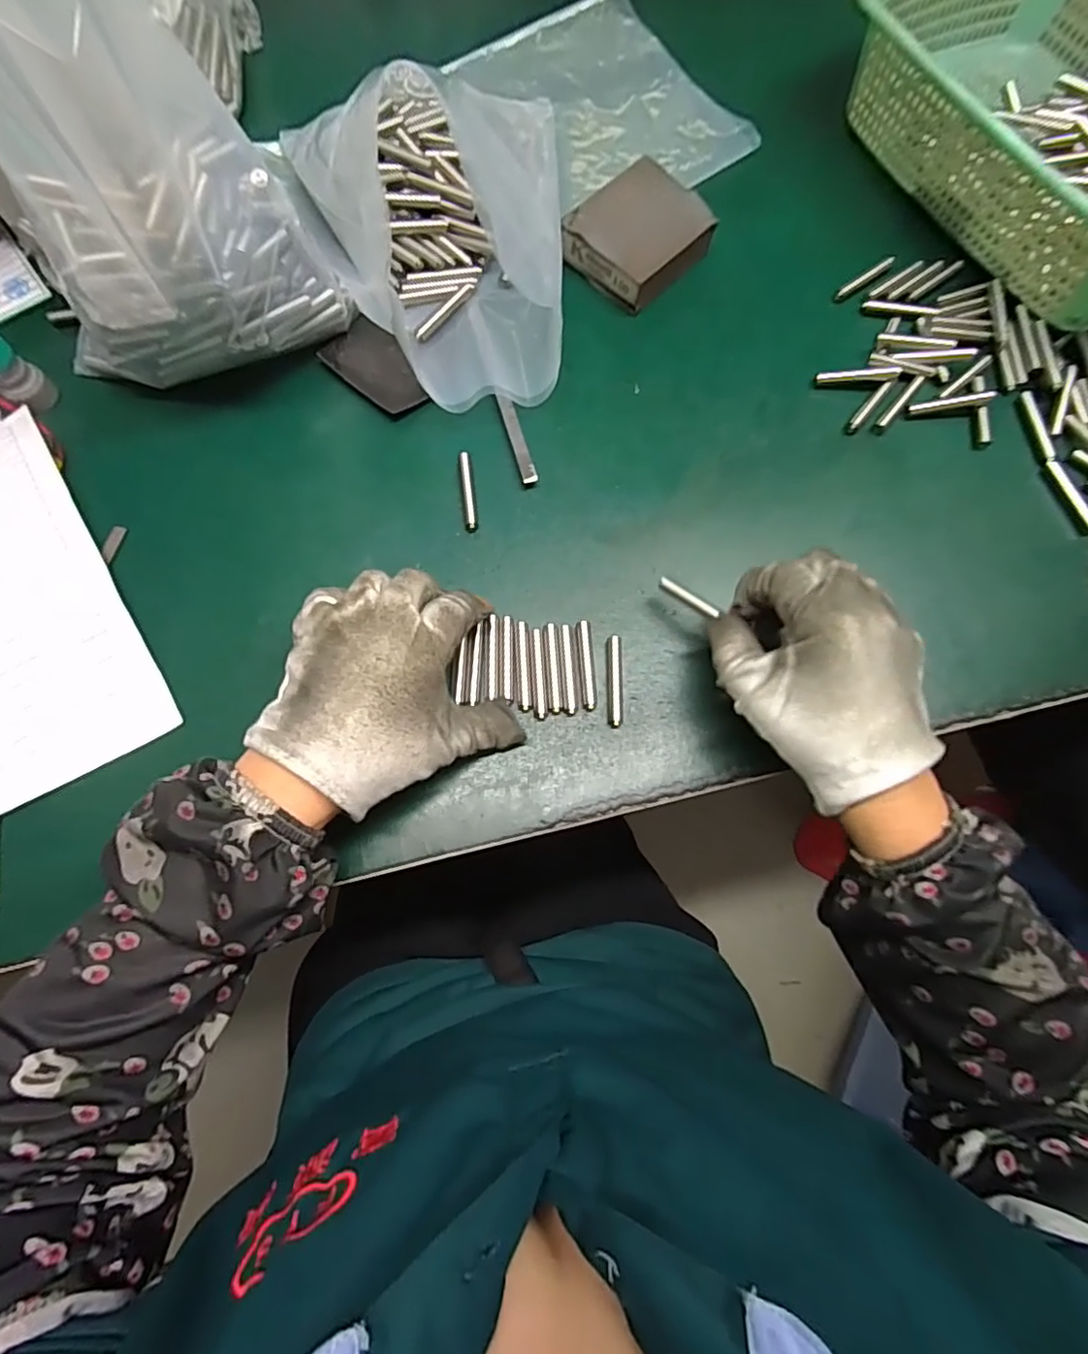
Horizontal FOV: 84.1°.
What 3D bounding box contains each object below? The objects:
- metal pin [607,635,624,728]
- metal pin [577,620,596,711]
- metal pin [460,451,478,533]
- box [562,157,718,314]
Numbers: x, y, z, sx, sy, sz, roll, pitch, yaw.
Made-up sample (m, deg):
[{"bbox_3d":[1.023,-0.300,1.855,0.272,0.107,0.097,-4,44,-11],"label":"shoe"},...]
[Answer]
[{"bbox_3d":[0.038,0.002,0.323,0.008,0.005,0.049,1,75,-1],"label":"metal pin"},{"bbox_3d":[0.023,-0.007,0.324,0.007,0.004,0.049,-3,75,-2],"label":"metal pin"},{"bbox_3d":[-0.044,-0.109,0.353,0.008,0.006,0.050,-7,75,-3],"label":"metal pin"},{"bbox_3d":[0.060,-0.281,0.385,0.076,0.032,0.066,-43,80,-11],"label":"box"}]

